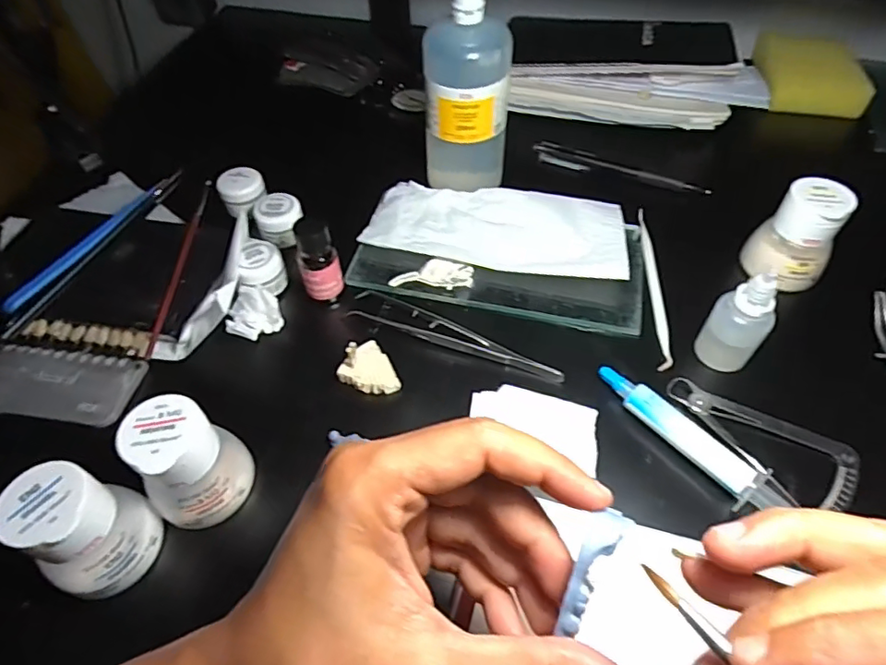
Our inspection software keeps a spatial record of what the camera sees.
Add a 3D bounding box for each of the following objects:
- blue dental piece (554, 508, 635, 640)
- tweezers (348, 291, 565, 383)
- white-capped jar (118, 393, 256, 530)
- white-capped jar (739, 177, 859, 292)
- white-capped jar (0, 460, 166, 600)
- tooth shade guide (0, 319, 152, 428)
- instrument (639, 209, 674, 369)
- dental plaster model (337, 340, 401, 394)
[{"bbox_3d":[0.047,0.076,0.173,0.012,0.006,0.043,20,93,17],"label":"blue dental piece"},{"bbox_3d":[0.008,0.000,0.350,0.142,0.005,0.024,17,55,13],"label":"tweezers"},{"bbox_3d":[-0.125,0.062,0.269,0.041,0.057,0.047,28,58,20],"label":"white-capped jar"},{"bbox_3d":[0.230,-0.063,0.356,0.047,0.058,0.041,33,60,23],"label":"white-capped jar"},{"bbox_3d":[-0.164,0.089,0.250,0.040,0.056,0.045,28,58,20],"label":"white-capped jar"},{"bbox_3d":[-0.258,0.019,0.338,0.152,0.009,0.068,8,54,7],"label":"tooth shade guide"},{"bbox_3d":[0.144,-0.034,0.375,0.009,0.004,0.139,5,53,5],"label":"instrument"},{"bbox_3d":[-0.047,0.023,0.332,0.030,0.011,0.036,-21,55,-14],"label":"dental plaster model"}]

